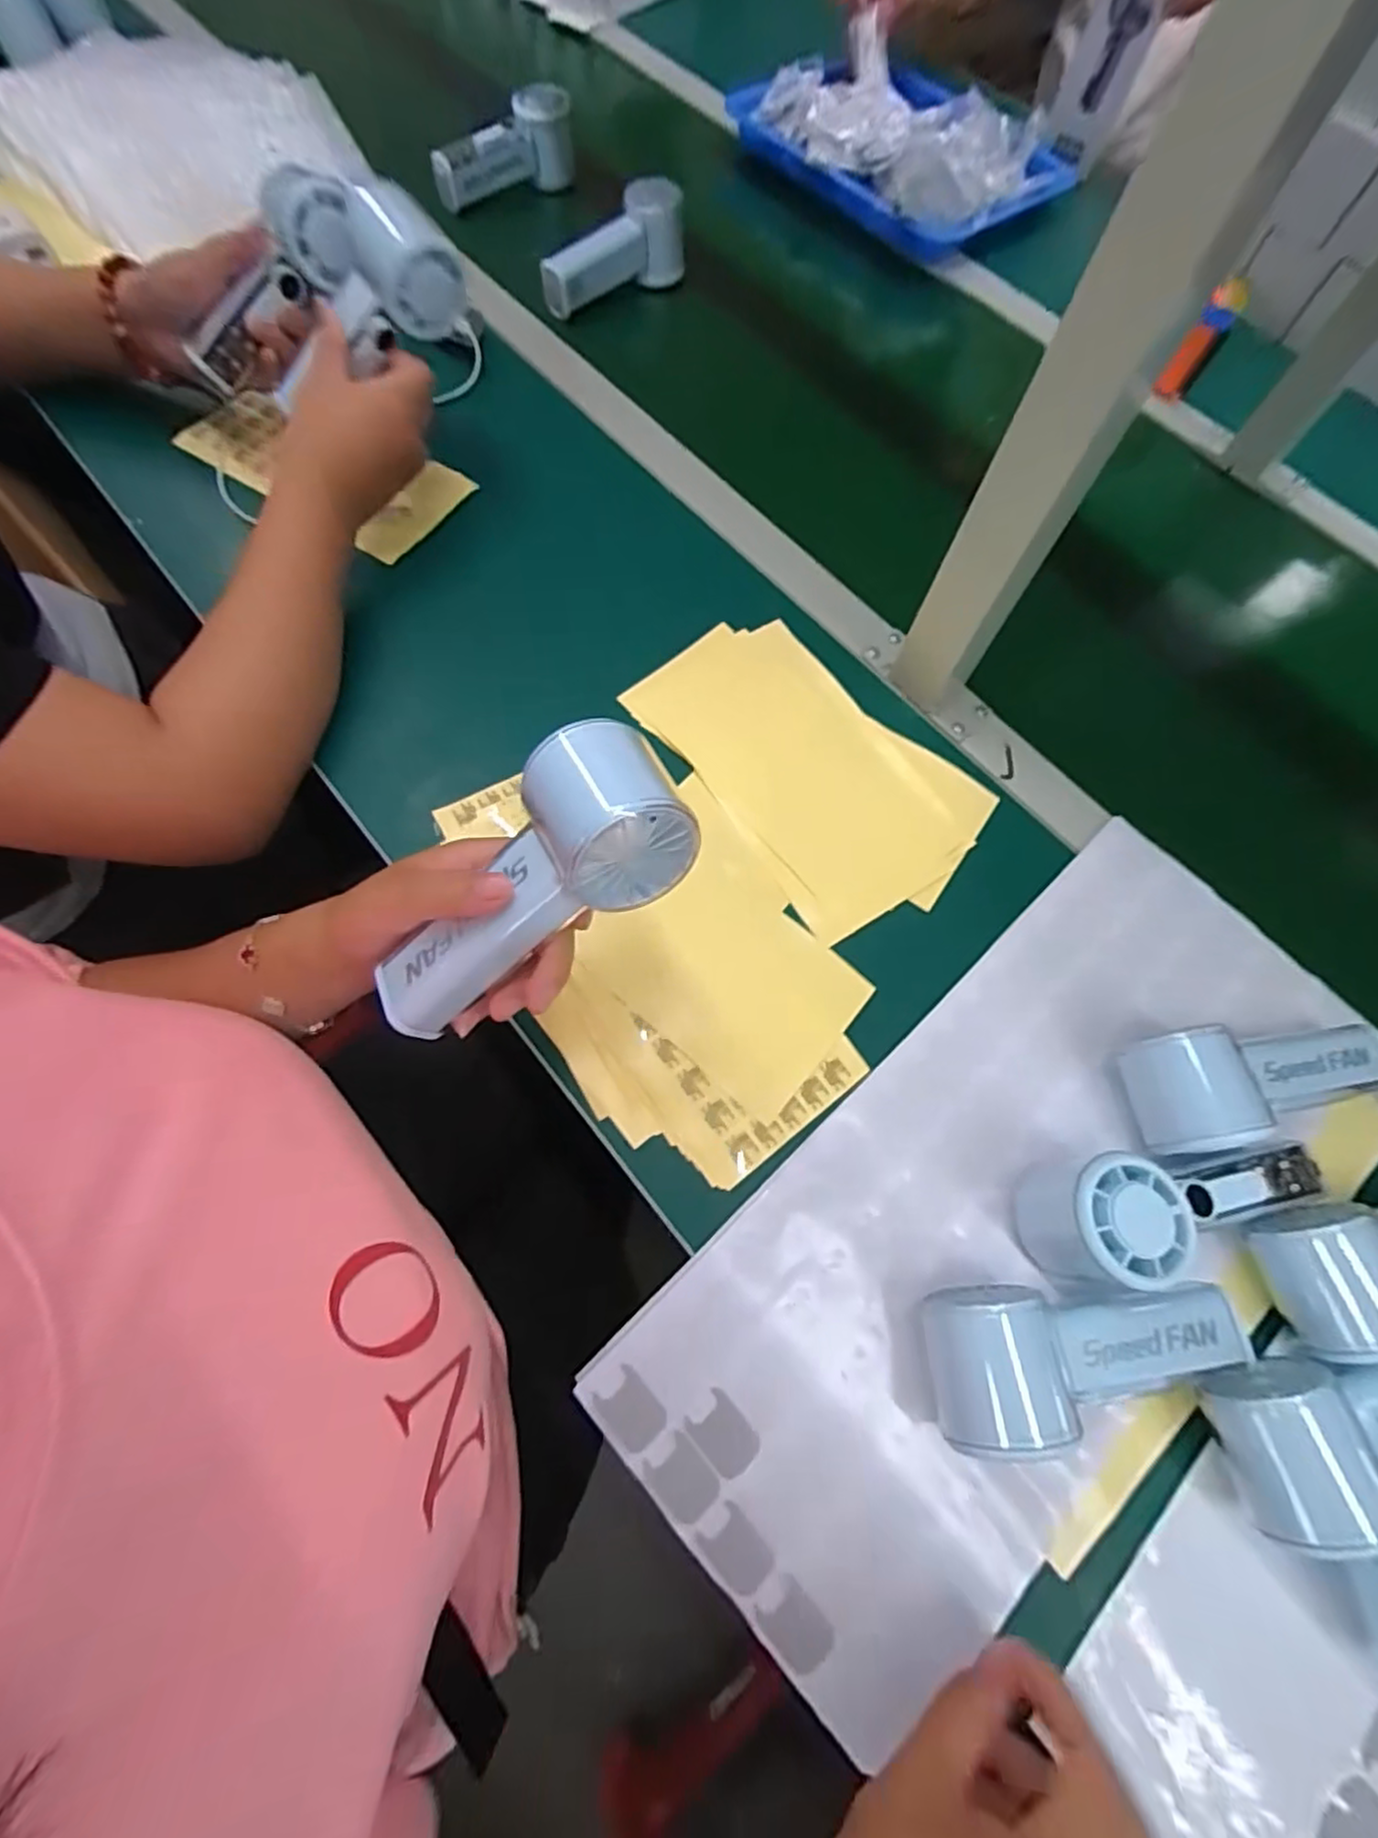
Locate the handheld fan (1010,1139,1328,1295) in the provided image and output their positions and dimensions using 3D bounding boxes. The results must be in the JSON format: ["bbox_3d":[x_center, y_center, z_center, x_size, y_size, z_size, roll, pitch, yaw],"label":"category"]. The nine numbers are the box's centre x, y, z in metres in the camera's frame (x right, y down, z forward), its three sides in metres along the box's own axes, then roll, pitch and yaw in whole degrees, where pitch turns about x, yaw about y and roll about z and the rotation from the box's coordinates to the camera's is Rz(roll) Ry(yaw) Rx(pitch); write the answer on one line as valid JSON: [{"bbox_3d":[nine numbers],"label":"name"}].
[{"bbox_3d":[0.246,0.146,0.344,0.145,0.059,0.055,-1,68,-5],"label":"handheld fan"}]

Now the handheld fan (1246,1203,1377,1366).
[{"bbox_3d":[0.367,0.170,0.346,0.157,0.048,0.066,-7,68,-8],"label":"handheld fan"}]

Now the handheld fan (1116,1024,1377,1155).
[{"bbox_3d":[0.312,0.088,0.372,0.154,0.053,0.057,-5,68,-7],"label":"handheld fan"}]

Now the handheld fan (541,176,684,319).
[{"bbox_3d":[-0.070,-0.611,0.648,0.048,0.077,0.145,42,70,12],"label":"handheld fan"}]

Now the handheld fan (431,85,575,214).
[{"bbox_3d":[-0.192,-0.780,0.702,0.150,0.061,0.047,-25,72,-14],"label":"handheld fan"}]

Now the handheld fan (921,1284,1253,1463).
[{"bbox_3d":[0.186,0.201,0.320,0.154,0.058,0.056,-1,68,-5],"label":"handheld fan"}]

